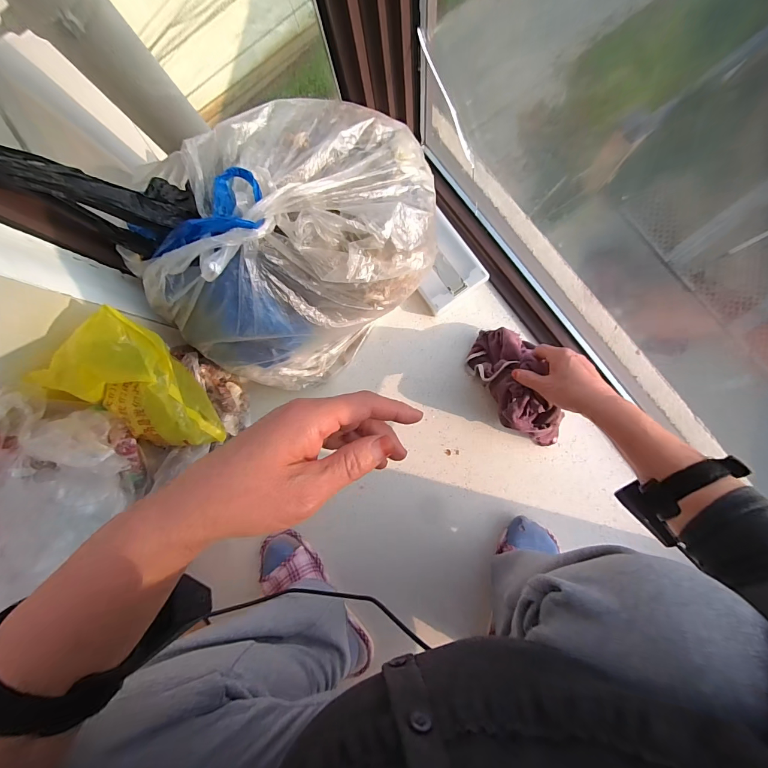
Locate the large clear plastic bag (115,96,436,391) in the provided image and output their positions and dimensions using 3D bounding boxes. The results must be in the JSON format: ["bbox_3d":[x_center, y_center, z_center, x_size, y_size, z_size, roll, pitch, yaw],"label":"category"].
[{"bbox_3d":[-0.111,-0.178,0.482,0.371,0.232,0.260,-39,85,3],"label":"large clear plastic bag"}]

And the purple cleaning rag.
[{"bbox_3d":[0.201,0.008,0.546,0.097,0.103,0.198,-18,86,5],"label":"purple cleaning rag"}]

